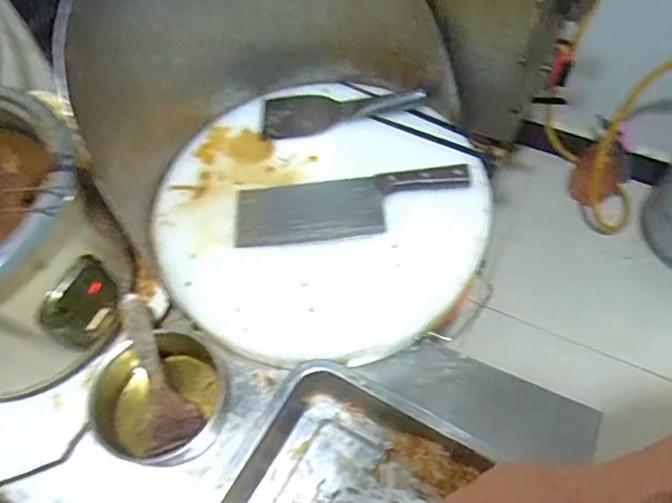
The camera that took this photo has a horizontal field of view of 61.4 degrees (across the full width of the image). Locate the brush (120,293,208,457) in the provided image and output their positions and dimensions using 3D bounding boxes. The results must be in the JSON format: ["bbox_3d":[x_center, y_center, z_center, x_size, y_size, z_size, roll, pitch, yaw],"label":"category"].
[{"bbox_3d":[-0.194,0.126,0.597,0.060,0.015,0.162,-21,85,-9],"label":"brush"}]

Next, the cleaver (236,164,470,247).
[{"bbox_3d":[0.018,-0.059,0.692,0.280,0.029,0.088,-2,58,3],"label":"cleaver"}]

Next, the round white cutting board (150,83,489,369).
[{"bbox_3d":[-0.027,-0.060,0.713,0.405,0.051,0.402,-2,58,3],"label":"round white cutting board"}]

